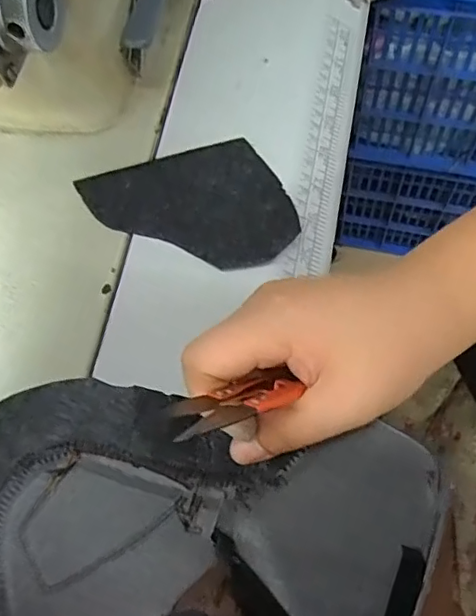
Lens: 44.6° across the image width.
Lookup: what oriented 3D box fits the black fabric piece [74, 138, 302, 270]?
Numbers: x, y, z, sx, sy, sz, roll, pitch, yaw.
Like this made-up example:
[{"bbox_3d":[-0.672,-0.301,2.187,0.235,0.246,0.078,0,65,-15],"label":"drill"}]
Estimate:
[{"bbox_3d":[-0.031,-0.061,0.363,0.124,0.005,0.087,-13,69,1],"label":"black fabric piece"}]

